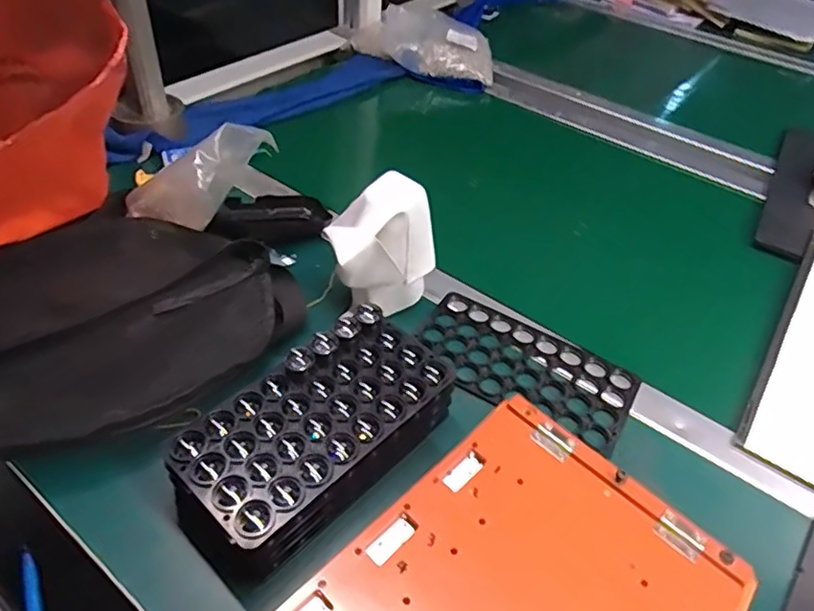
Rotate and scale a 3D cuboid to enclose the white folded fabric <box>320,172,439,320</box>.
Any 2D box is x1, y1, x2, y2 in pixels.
[{"bbox_3d":[-0.027,-0.049,0.542,0.101,0.120,0.065,-22,50,-25],"label":"white folded fabric"}]

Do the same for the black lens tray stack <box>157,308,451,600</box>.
[{"bbox_3d":[-0.064,0.093,0.430,0.205,0.064,0.110,-33,56,-32],"label":"black lens tray stack"}]

